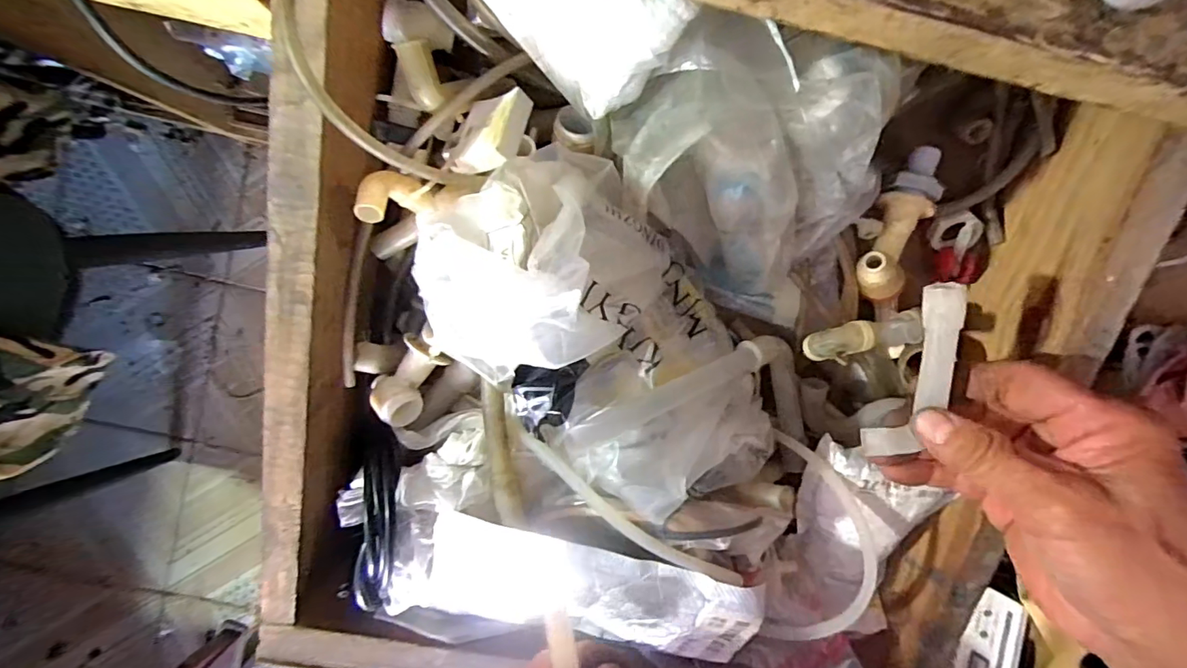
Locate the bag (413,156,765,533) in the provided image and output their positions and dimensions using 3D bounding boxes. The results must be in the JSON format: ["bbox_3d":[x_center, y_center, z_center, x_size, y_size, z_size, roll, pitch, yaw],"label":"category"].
[{"bbox_3d":[0.011,0.006,0.261,0.208,0.078,0.122,44,92,-6],"label":"bag"}]

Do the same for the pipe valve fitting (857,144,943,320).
[{"bbox_3d":[0.170,-0.057,0.287,0.035,0.029,0.097,21,95,-5],"label":"pipe valve fitting"}]

